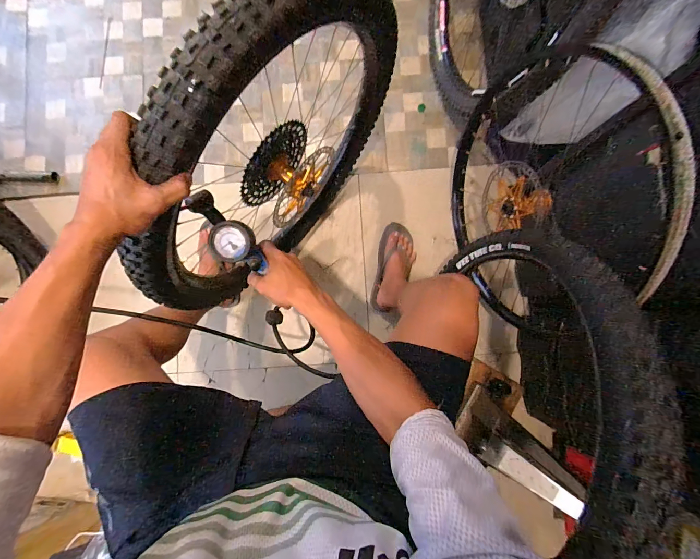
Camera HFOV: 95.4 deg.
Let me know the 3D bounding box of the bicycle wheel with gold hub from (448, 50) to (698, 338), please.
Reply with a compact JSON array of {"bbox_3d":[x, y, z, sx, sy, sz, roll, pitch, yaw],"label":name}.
[{"bbox_3d":[0.398,-0.204,0.727,0.148,0.584,0.581,-2,85,0],"label":"bicycle wheel with gold hub"}]

